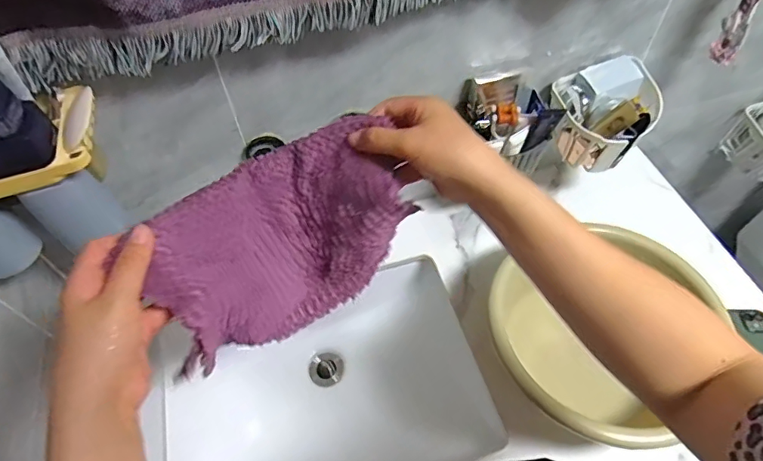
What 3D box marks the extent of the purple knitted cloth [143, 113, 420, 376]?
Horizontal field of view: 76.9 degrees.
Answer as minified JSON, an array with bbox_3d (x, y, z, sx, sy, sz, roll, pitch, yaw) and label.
[{"bbox_3d":[-0.088,0.014,0.425,0.191,0.157,0.109,-34,61,-19],"label":"purple knitted cloth"}]

